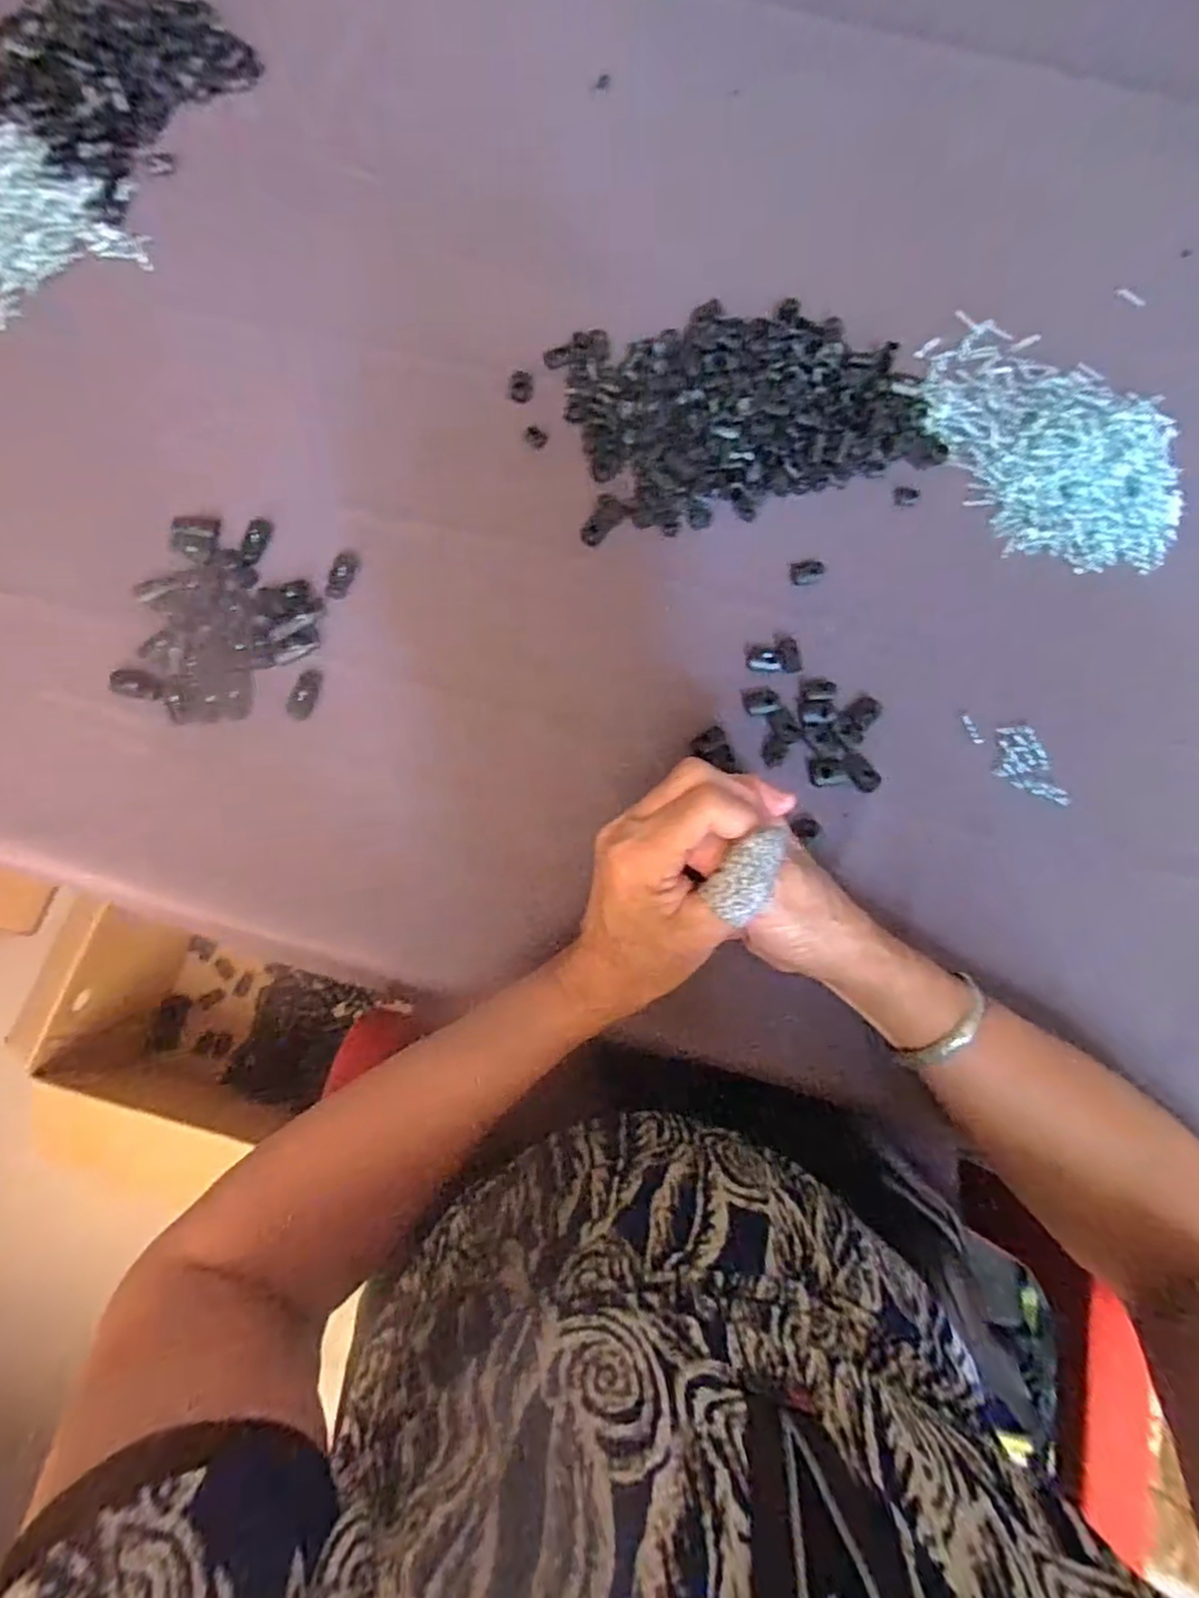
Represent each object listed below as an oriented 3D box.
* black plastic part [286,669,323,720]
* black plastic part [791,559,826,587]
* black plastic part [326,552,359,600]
[{"bbox_3d":[-0.178,-0.063,0.435,0.015,0.006,0.031,18,71,4],"label":"black plastic part"},{"bbox_3d":[0.134,-0.147,0.465,0.020,0.009,0.015,-14,72,-8],"label":"black plastic part"},{"bbox_3d":[-0.163,-0.142,0.455,0.015,0.004,0.035,11,70,1],"label":"black plastic part"}]

